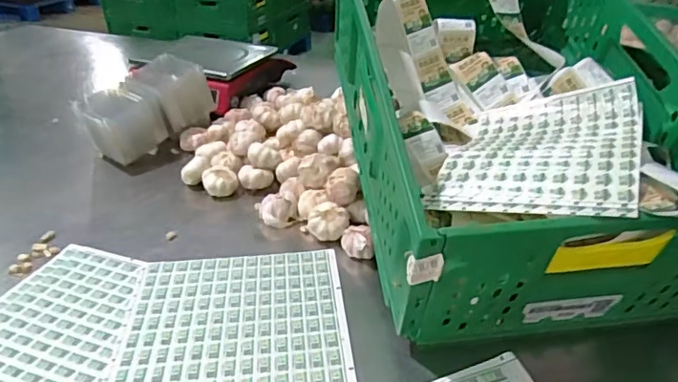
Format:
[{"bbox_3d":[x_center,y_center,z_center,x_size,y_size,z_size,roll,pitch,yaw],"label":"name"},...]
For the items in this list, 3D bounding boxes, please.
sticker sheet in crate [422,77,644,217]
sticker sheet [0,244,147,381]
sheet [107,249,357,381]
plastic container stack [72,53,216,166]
[{"bbox_3d":[0.245,-0.059,0.653,0.211,0.051,0.308,1,28,29],"label":"sticker sheet in crate"},{"bbox_3d":[-0.315,0.174,0.664,0.278,0.006,0.280,9,32,16],"label":"sticker sheet"},{"bbox_3d":[-0.129,0.166,0.674,0.270,0.004,0.276,-4,31,-5],"label":"sheet"},{"bbox_3d":[-0.390,-0.165,1.100,0.136,0.145,0.248,19,36,29],"label":"plastic container stack"}]

